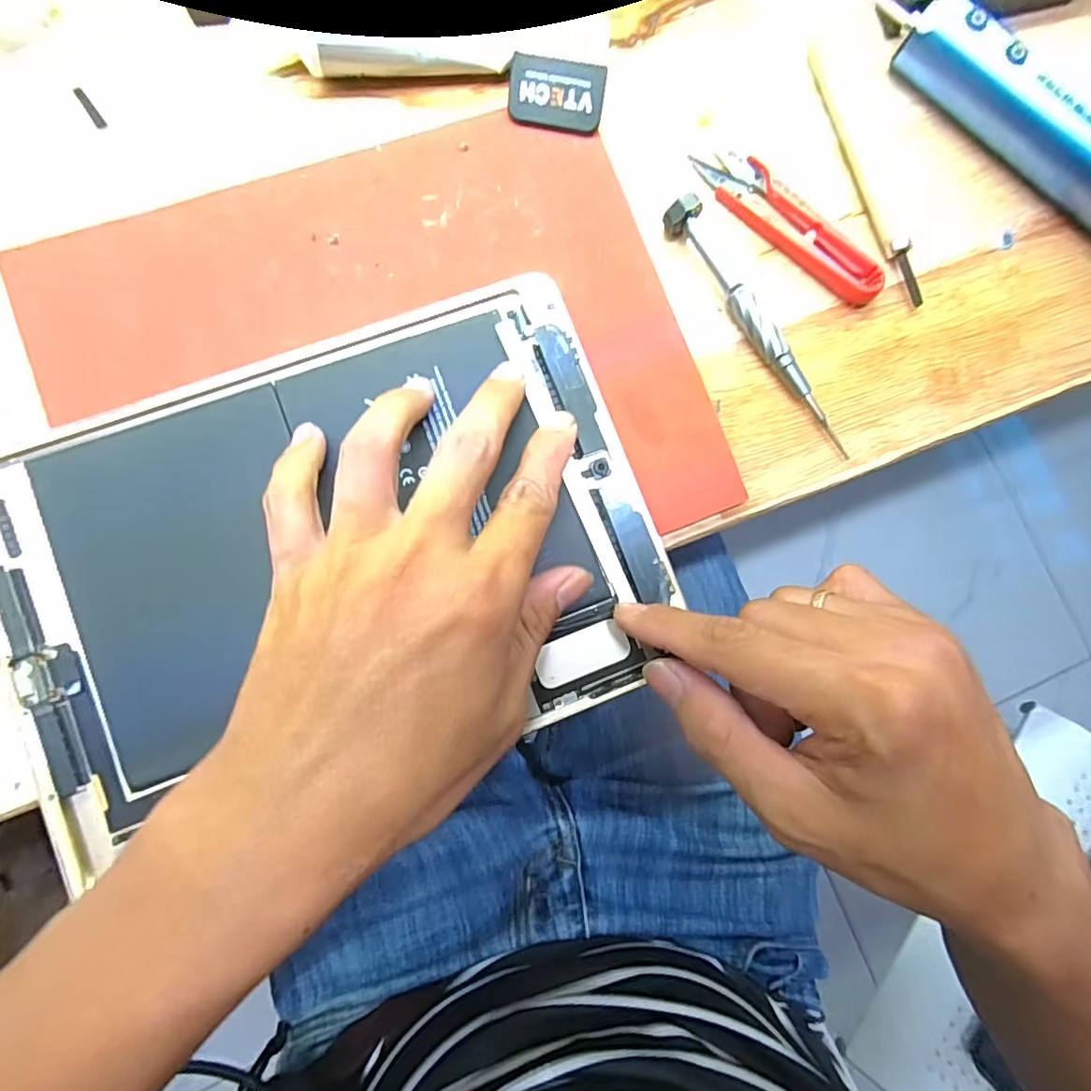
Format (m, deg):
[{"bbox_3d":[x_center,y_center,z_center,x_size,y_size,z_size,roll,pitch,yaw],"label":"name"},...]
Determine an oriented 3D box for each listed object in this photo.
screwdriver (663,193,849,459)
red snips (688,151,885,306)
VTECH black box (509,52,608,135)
[{"bbox_3d":[0.090,-0.092,0.237,0.012,0.016,0.124,-34,86,-7],"label":"screwdriver"},{"bbox_3d":[0.107,-0.140,0.246,0.094,0.010,0.022,44,83,2],"label":"red snips"},{"bbox_3d":[0.005,-0.190,0.237,0.039,0.009,0.026,9,107,-4],"label":"VTECH black box"}]

